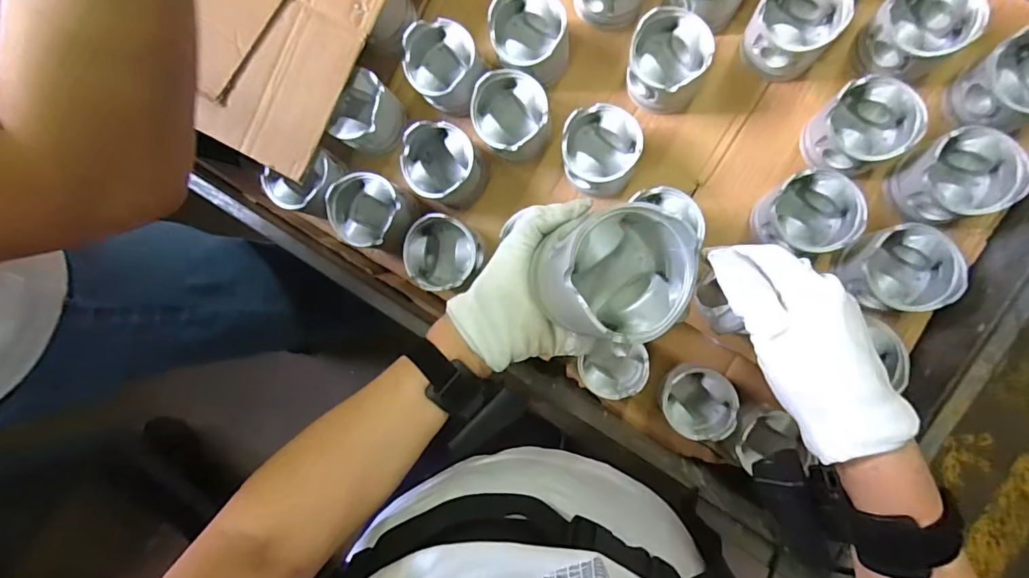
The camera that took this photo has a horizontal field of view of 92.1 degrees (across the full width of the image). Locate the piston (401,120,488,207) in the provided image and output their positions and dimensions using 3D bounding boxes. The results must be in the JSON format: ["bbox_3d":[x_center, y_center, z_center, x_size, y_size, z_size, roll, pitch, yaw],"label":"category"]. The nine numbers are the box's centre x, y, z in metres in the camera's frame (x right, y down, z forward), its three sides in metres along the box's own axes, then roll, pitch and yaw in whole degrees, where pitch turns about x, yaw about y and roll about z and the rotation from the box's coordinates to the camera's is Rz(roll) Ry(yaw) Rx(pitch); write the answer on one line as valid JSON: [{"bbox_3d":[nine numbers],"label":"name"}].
[{"bbox_3d":[-0.090,-0.158,0.637,0.094,0.076,0.089,0,90,8],"label":"piston"}]

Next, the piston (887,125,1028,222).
[{"bbox_3d":[0.478,-0.120,0.539,0.090,0.070,0.091,0,90,8],"label":"piston"}]

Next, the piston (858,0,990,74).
[{"bbox_3d":[0.447,-0.291,0.555,0.092,0.073,0.090,0,90,8],"label":"piston"}]

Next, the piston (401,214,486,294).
[{"bbox_3d":[-0.088,-0.045,0.638,0.092,0.066,0.093,0,90,8],"label":"piston"}]

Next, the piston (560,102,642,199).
[{"bbox_3d":[0.105,-0.167,0.610,0.090,0.070,0.098,0,90,8],"label":"piston"}]

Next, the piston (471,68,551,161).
[{"bbox_3d":[0.000,-0.214,0.633,0.091,0.092,0.100,0,90,8],"label":"piston"}]

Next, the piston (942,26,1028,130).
[{"bbox_3d":[0.539,-0.223,0.534,0.090,0.072,0.093,0,90,8],"label":"piston"}]

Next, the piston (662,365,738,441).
[{"bbox_3d":[0.245,0.149,0.666,0.091,0.059,0.097,0,90,8],"label":"piston"}]

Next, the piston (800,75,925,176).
[{"bbox_3d":[0.391,-0.182,0.564,0.093,0.077,0.090,0,90,8],"label":"piston"}]

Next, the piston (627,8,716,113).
[{"bbox_3d":[0.185,-0.275,0.600,0.089,0.084,0.094,0,90,8],"label":"piston"}]

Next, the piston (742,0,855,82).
[{"bbox_3d":[0.326,-0.309,0.585,0.091,0.084,0.097,0,90,8],"label":"piston"}]

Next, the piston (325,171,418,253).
[{"bbox_3d":[-0.183,-0.099,0.646,0.098,0.070,0.092,8,91,8],"label":"piston"}]

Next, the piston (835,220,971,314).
[{"bbox_3d":[0.421,-0.022,0.549,0.092,0.074,0.089,0,90,8],"label":"piston"}]

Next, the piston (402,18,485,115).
[{"bbox_3d":[-0.090,-0.283,0.634,0.088,0.070,0.088,0,90,8],"label":"piston"}]

